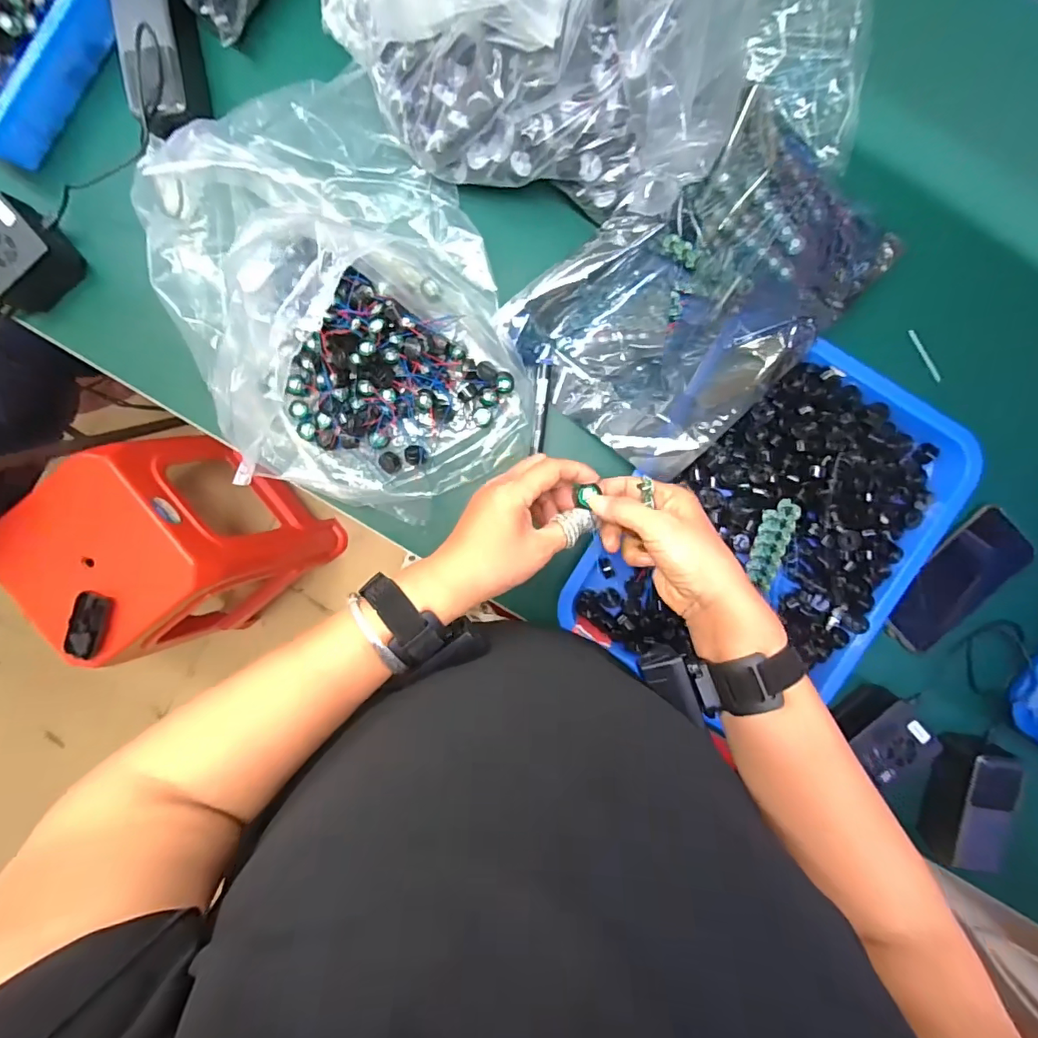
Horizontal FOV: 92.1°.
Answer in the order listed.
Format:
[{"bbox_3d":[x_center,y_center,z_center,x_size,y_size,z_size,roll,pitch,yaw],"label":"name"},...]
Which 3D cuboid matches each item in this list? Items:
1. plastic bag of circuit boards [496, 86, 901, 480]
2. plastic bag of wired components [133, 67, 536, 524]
[{"bbox_3d":[0.179,-0.219,0.472,0.336,0.075,0.215,-40,94,5],"label":"plastic bag of circuit boards"},{"bbox_3d":[-0.170,-0.200,0.486,0.291,0.084,0.396,-20,96,3],"label":"plastic bag of wired components"}]

